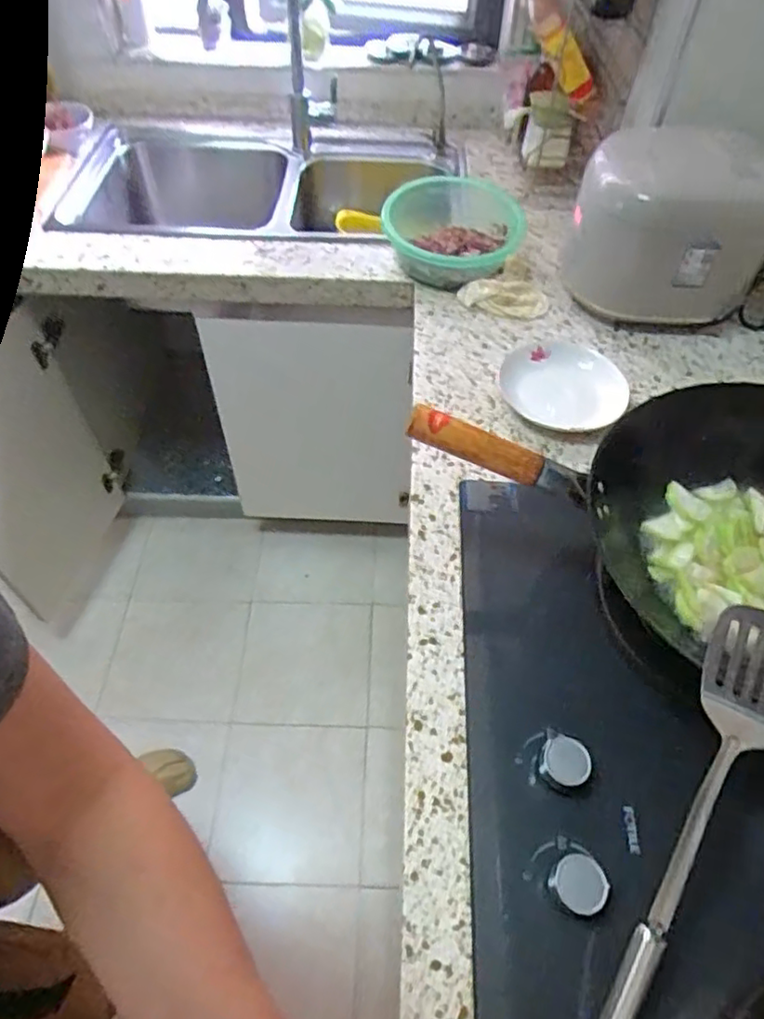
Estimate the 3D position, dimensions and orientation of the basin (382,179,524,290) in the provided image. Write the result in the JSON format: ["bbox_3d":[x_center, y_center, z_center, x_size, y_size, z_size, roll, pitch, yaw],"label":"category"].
[{"bbox_3d":[0.114,-0.448,1.012,0.214,0.094,0.186,12,54,7],"label":"basin"}]

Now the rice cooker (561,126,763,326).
[{"bbox_3d":[0.422,-0.412,0.921,0.270,0.211,0.217,23,57,15],"label":"rice cooker"}]

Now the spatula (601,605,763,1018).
[{"bbox_3d":[0.220,0.244,0.442,0.073,0.028,0.362,23,83,15],"label":"spatula"}]

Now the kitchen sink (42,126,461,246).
[{"bbox_3d":[-0.243,-0.590,1.234,0.695,0.165,0.395,9,54,5],"label":"kitchen sink"}]

